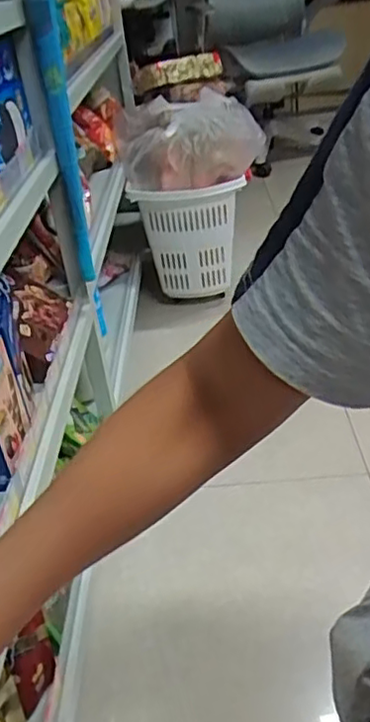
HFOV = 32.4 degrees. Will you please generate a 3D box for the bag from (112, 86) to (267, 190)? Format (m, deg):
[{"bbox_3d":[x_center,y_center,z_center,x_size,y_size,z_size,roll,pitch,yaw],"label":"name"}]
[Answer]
[{"bbox_3d":[0.006,-0.557,1.620,0.368,0.182,0.223,-1,33,9],"label":"bag"}]

